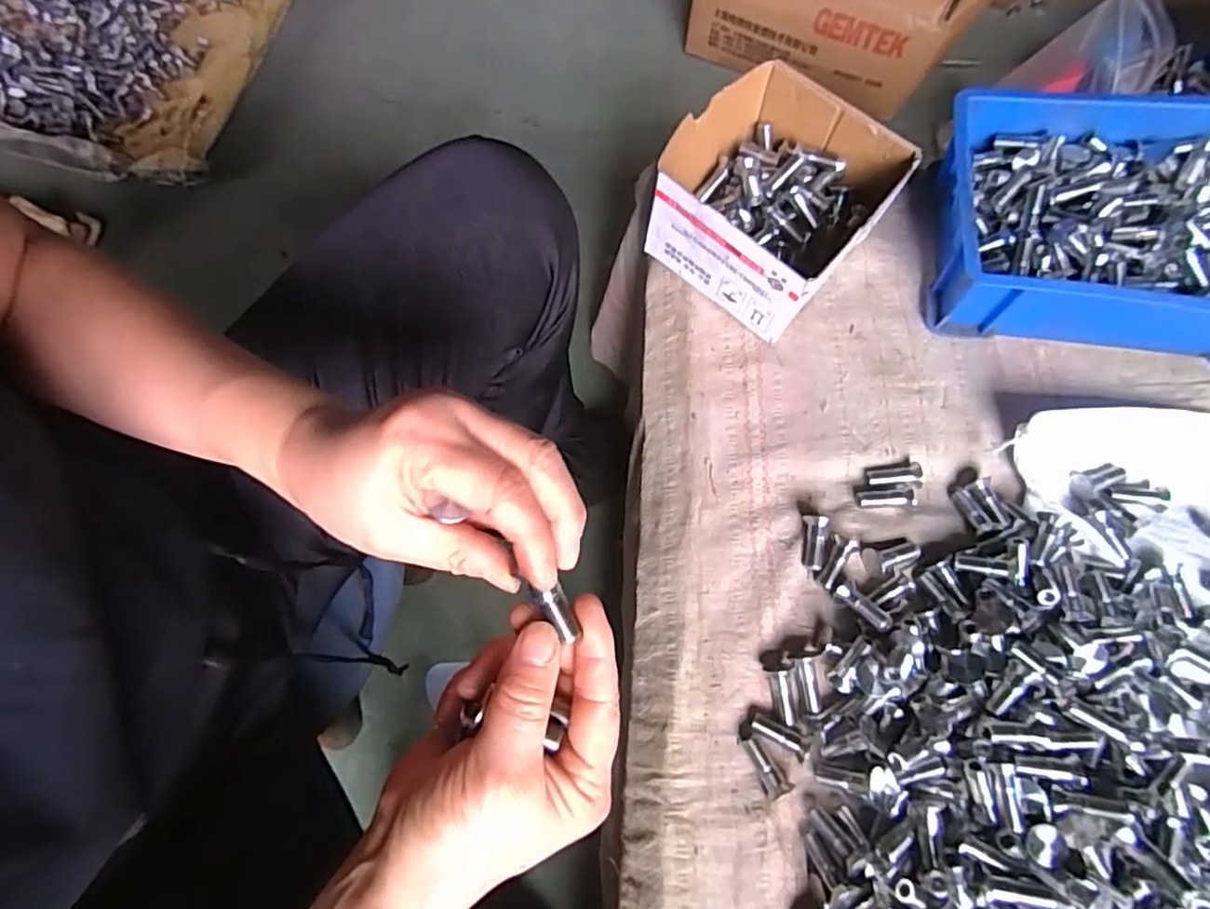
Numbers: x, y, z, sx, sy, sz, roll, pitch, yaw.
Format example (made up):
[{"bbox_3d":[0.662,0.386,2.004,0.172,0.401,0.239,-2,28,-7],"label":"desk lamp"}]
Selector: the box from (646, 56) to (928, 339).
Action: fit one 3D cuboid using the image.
[{"bbox_3d":[0.123,-0.186,0.468,0.141,0.075,0.150,39,74,12],"label":"box"}]

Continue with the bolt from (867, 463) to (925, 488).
[{"bbox_3d":[0.202,0.016,0.442,0.036,0.011,0.015,-3,70,-2],"label":"bolt"}]

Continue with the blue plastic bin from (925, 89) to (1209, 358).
[{"bbox_3d":[0.375,-0.162,0.464,0.246,0.099,0.171,11,70,3],"label":"blue plastic bin"}]

